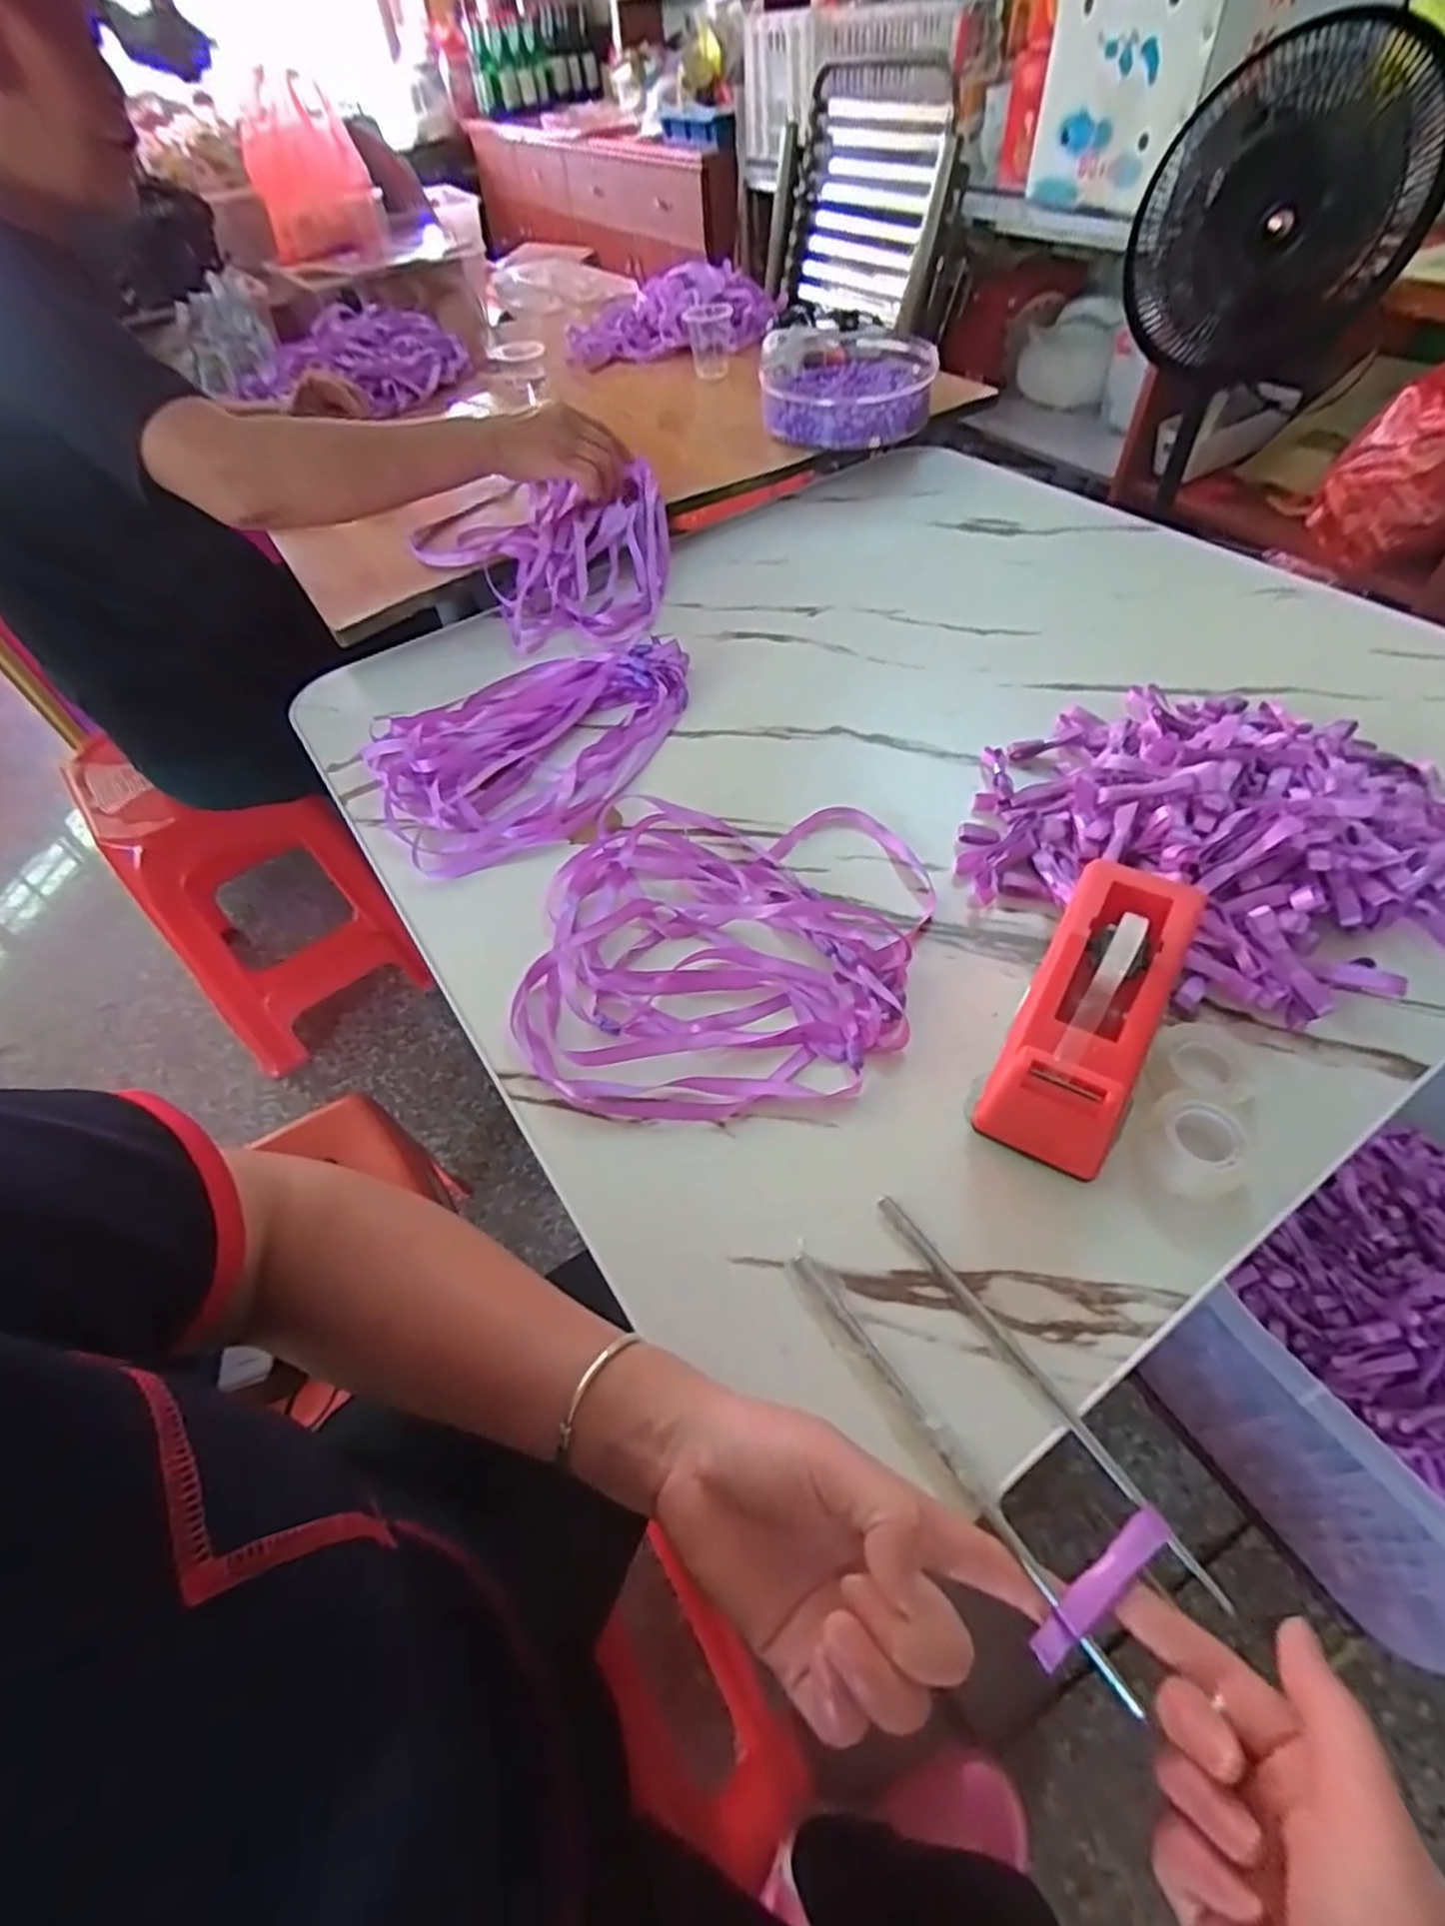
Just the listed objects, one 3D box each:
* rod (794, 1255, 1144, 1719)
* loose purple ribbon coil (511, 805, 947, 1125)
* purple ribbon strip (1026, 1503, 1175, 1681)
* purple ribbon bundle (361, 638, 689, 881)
[{"bbox_3d":[0.088,0.194,0.302,0.008,0.009,0.181,-30,56,-18],"label":"rod"},{"bbox_3d":[0.001,-0.014,0.463,0.228,0.016,0.236,6,53,9],"label":"loose purple ribbon coil"},{"bbox_3d":[0.137,0.225,0.271,0.066,0.004,0.011,-37,44,-14],"label":"purple ribbon strip"},{"bbox_3d":[-0.140,-0.182,0.595,0.269,0.025,0.194,-35,58,-21],"label":"purple ribbon bundle"}]

